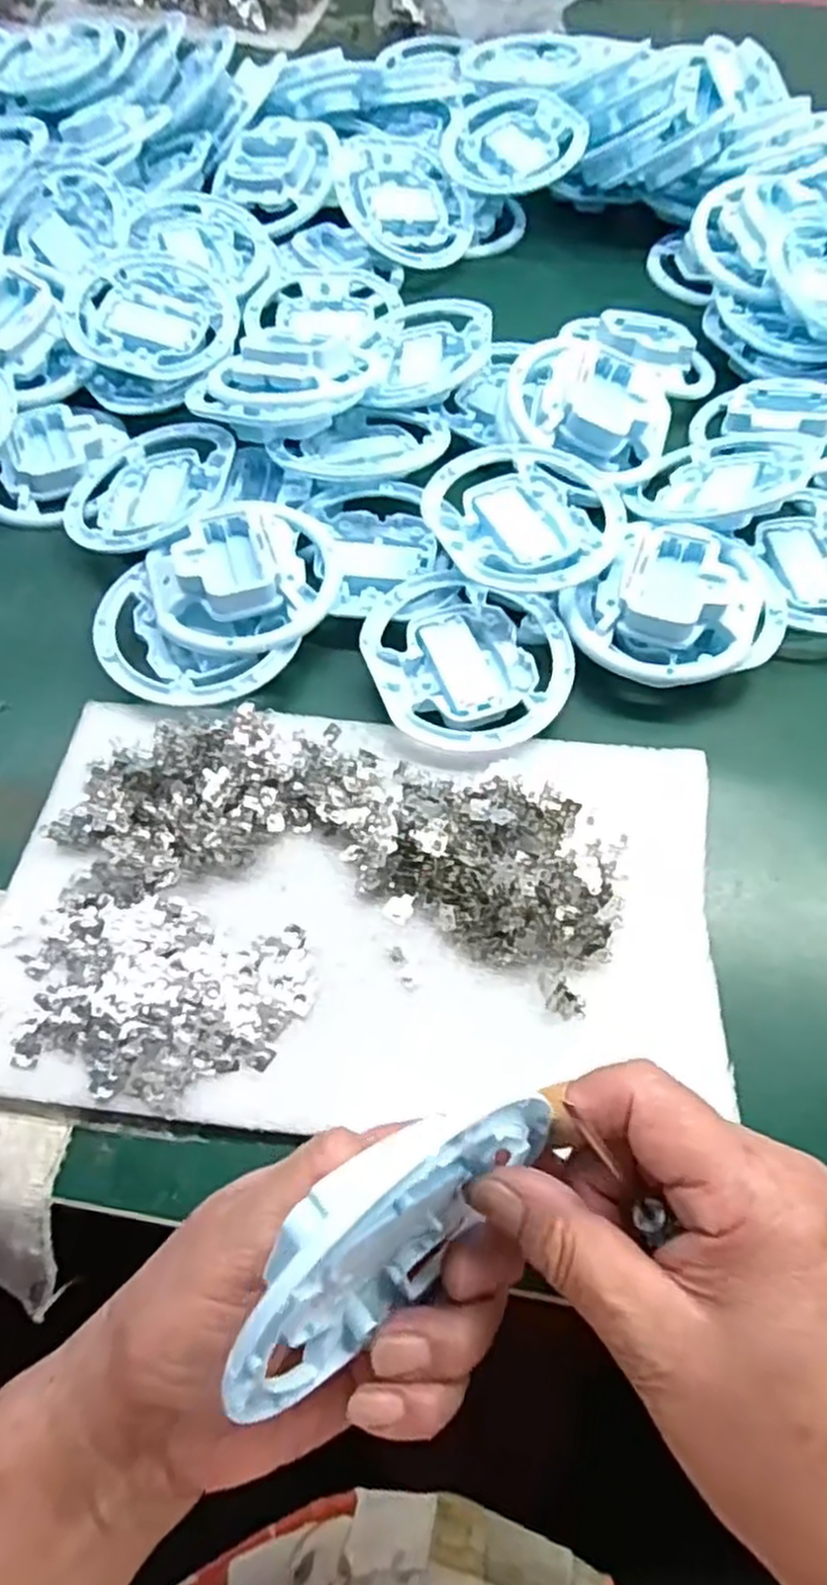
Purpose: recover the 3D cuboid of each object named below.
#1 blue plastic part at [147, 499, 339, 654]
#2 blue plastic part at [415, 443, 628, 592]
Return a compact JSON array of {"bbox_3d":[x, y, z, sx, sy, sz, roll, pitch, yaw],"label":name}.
[{"bbox_3d":[-0.086,-0.110,0.409,0.093,0.030,0.083,-16,63,-8],"label":"blue plastic part"},{"bbox_3d":[0.059,-0.144,0.423,0.095,0.019,0.102,0,62,0],"label":"blue plastic part"}]

